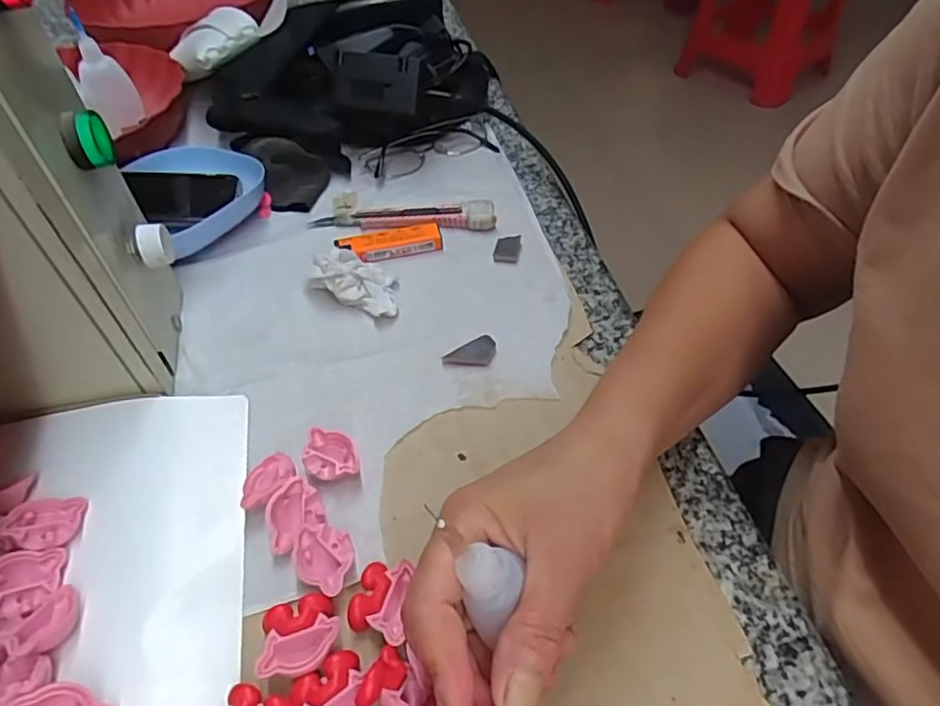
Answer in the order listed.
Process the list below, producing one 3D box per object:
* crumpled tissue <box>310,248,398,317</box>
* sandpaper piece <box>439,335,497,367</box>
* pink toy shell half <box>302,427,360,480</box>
[{"bbox_3d":[-0.078,-0.049,0.441,0.070,0.019,0.040,32,57,27],"label":"crumpled tissue"},{"bbox_3d":[-0.001,-0.001,0.398,0.035,0.006,0.022,-9,49,-5],"label":"sandpaper piece"},{"bbox_3d":[-0.077,0.057,0.347,0.030,0.014,0.031,-6,48,-3],"label":"pink toy shell half"}]

